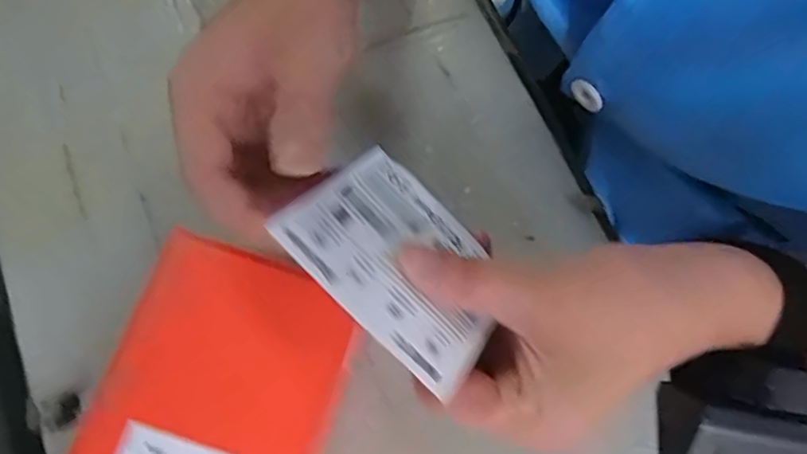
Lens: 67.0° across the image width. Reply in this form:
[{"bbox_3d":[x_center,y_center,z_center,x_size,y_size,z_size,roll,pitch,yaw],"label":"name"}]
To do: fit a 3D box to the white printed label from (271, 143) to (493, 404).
[{"bbox_3d":[0.000,0.011,0.225,0.081,0.004,0.070,41,44,3],"label":"white printed label"}]

